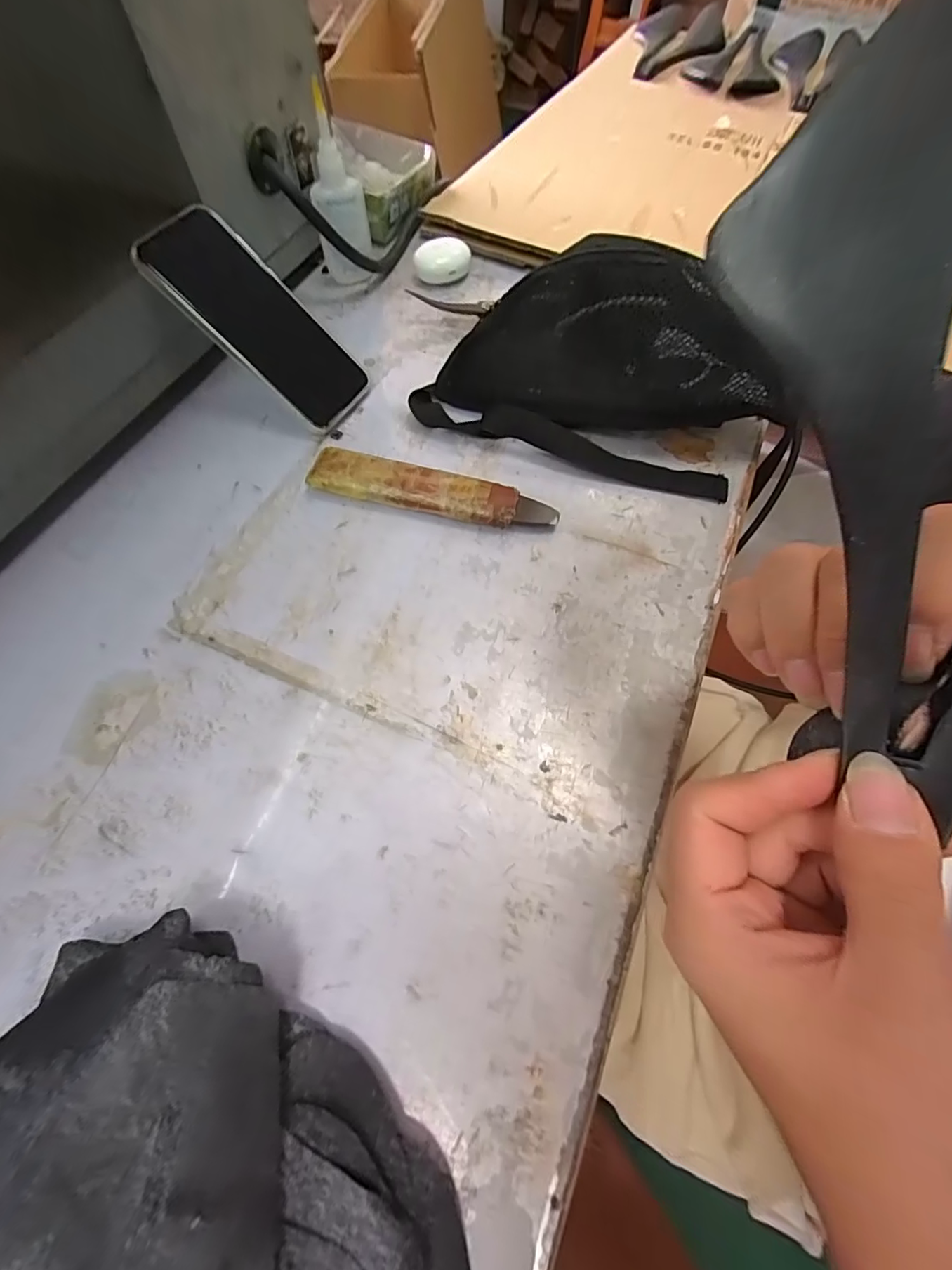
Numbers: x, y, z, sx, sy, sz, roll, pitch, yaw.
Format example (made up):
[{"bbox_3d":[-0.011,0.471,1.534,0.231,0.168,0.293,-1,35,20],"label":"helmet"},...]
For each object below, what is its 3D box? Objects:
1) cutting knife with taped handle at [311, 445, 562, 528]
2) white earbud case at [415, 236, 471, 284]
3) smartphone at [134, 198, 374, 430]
[{"bbox_3d":[-0.033,-0.107,0.358,0.184,0.017,0.038,13,65,5],"label":"cutting knife with taped handle"},{"bbox_3d":[-0.033,-0.375,0.475,0.056,0.029,0.035,-2,65,-2],"label":"white earbud case"},{"bbox_3d":[-0.163,-0.240,0.365,0.160,0.010,0.078,43,61,-21],"label":"smartphone"}]

